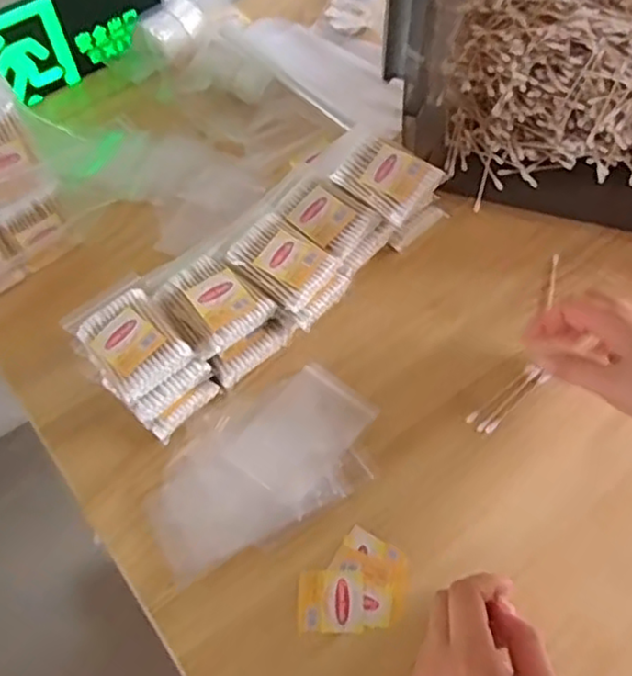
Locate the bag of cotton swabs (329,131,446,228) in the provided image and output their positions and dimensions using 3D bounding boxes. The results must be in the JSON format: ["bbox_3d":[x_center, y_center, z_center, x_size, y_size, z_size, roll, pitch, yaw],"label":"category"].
[{"bbox_3d":[0.055,-0.128,0.536,0.071,0.020,0.051,34,66,22],"label":"bag of cotton swabs"}]

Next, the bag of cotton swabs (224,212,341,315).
[{"bbox_3d":[-0.025,-0.060,0.517,0.070,0.019,0.055,34,66,22],"label":"bag of cotton swabs"}]

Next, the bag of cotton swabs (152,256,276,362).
[{"bbox_3d":[-0.076,-0.024,0.507,0.062,0.025,0.072,-37,63,-18],"label":"bag of cotton swabs"}]

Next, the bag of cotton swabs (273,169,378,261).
[{"bbox_3d":[0.006,-0.098,0.540,0.070,0.014,0.050,34,66,22],"label":"bag of cotton swabs"}]

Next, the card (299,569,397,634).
[{"bbox_3d":[0.021,0.174,0.446,0.062,0.004,0.037,0,60,4],"label":"card"}]

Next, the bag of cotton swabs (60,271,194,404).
[{"bbox_3d":[-0.136,-0.003,0.492,0.061,0.013,0.089,-38,64,-19],"label":"bag of cotton swabs"}]

